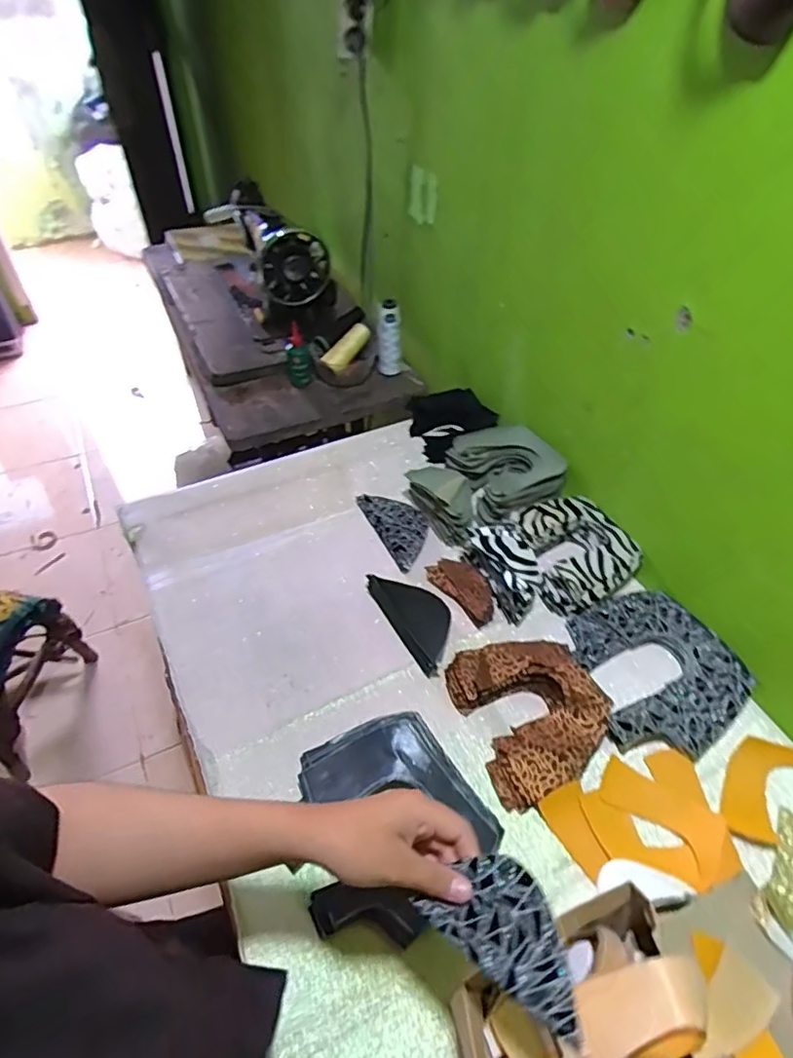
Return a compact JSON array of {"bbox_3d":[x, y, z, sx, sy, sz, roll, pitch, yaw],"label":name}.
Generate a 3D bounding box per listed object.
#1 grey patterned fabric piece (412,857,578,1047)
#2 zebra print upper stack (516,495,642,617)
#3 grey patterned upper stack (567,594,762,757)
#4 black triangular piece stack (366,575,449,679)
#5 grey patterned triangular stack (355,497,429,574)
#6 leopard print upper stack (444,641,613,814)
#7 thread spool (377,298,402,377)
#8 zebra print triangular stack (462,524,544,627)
[{"bbox_3d":[0.072,0.251,0.369,0.111,0.006,0.064,24,83,36],"label":"grey patterned fabric piece"},{"bbox_3d":[0.241,0.029,0.792,0.137,0.050,0.171,-14,50,-13],"label":"zebra print upper stack"},{"bbox_3d":[0.297,0.162,0.681,0.182,0.026,0.188,-20,51,-18],"label":"grey patterned upper stack"},{"bbox_3d":[0.028,0.109,0.737,0.066,0.028,0.146,-24,53,-21],"label":"black triangular piece stack"},{"bbox_3d":[0.006,-0.004,0.842,0.077,0.026,0.144,-20,52,-19],"label":"grey patterned triangular stack"},{"bbox_3d":[0.148,0.193,0.641,0.139,0.041,0.171,-17,50,-16],"label":"leopard print upper stack"},{"bbox_3d":[-0.013,-0.355,1.096,0.049,0.138,0.045,0,26,0],"label":"thread spool"},{"bbox_3d":[0.145,0.042,0.757,0.068,0.061,0.133,-20,51,-18],"label":"zebra print triangular stack"}]

